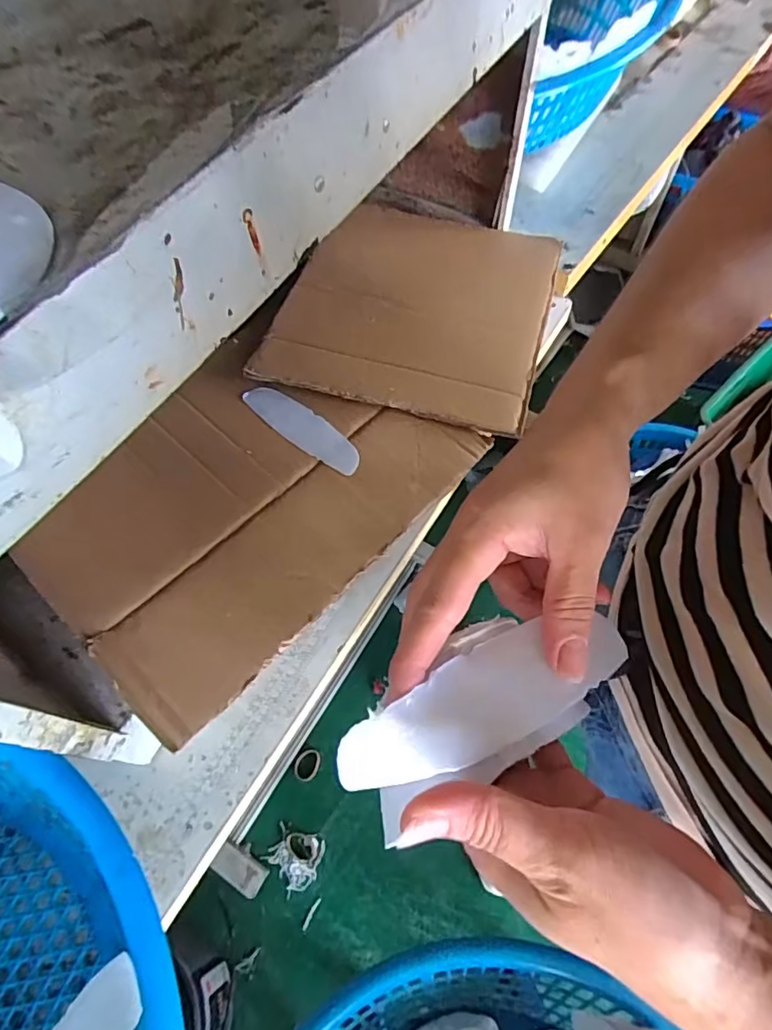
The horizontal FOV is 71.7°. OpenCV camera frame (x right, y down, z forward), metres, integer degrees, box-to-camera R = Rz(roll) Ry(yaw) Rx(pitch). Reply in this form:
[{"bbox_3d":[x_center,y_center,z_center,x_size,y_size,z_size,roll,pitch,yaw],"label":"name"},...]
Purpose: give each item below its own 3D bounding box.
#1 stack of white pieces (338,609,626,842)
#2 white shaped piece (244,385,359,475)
[{"bbox_3d":[0.047,0.078,0.235,0.141,0.028,0.054,-25,63,-12],"label":"stack of white pieces"},{"bbox_3d":[-0.086,-0.092,0.547,0.146,0.004,0.040,34,67,19],"label":"white shaped piece"}]

